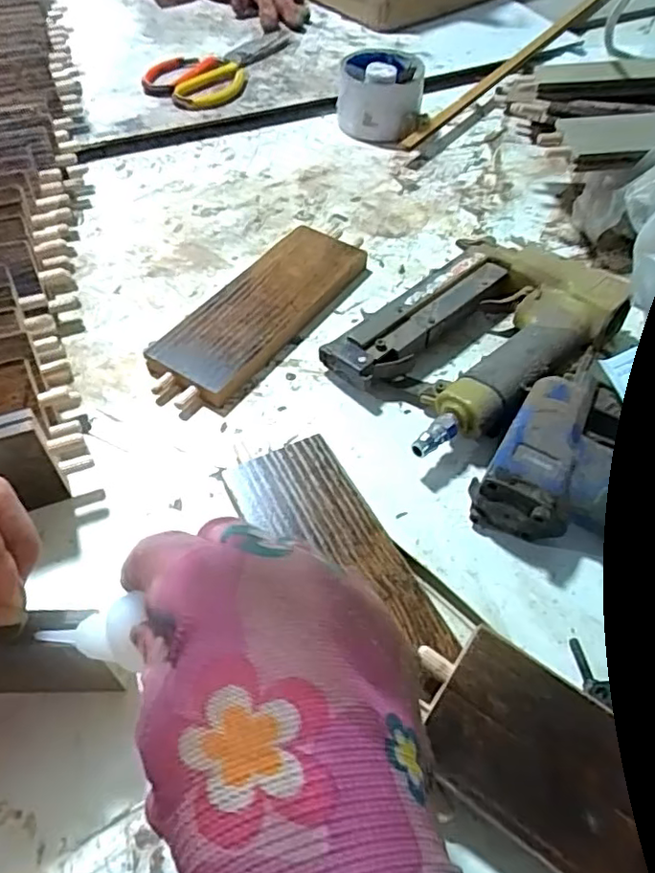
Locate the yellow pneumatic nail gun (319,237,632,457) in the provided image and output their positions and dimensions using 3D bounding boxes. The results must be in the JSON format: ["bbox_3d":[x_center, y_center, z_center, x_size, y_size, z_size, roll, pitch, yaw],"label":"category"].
[{"bbox_3d":[0.098,-0.069,0.413,0.193,0.042,0.124,-36,62,-26],"label":"yellow pneumatic nail gun"}]

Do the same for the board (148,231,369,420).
[{"bbox_3d":[-0.049,-0.092,0.442,0.069,0.018,0.201,27,56,18],"label":"board"}]

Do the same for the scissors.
[{"bbox_3d":[-0.129,-0.404,0.669,0.110,0.019,0.184,15,53,10],"label":"scissors"}]

